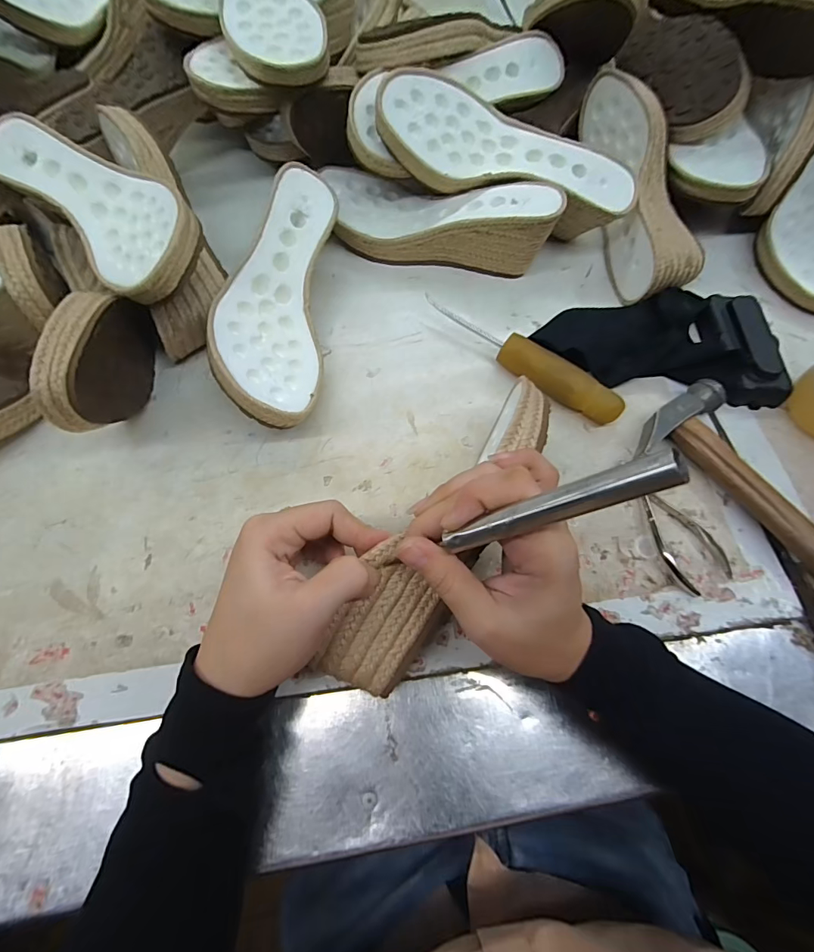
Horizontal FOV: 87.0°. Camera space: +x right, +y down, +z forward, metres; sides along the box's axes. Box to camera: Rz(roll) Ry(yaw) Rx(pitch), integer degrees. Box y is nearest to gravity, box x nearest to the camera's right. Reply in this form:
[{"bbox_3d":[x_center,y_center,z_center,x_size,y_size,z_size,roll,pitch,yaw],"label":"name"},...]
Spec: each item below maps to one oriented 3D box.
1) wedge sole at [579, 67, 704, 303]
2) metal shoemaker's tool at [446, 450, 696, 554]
[{"bbox_3d":[0.224,-0.273,0.403,0.070,0.068,0.231,-3,73,-3],"label":"wedge sole"},{"bbox_3d":[0.053,0.013,0.165,0.009,0.098,0.011,3,67,-44],"label":"metal shoemaker's tool"}]

